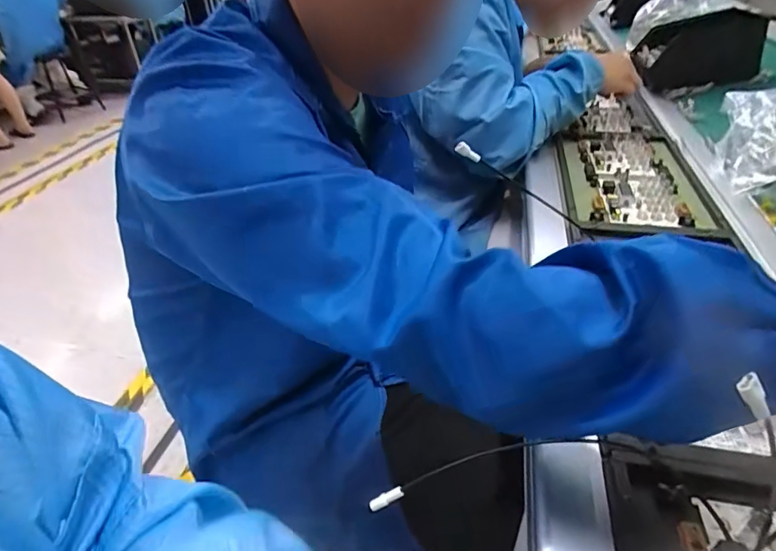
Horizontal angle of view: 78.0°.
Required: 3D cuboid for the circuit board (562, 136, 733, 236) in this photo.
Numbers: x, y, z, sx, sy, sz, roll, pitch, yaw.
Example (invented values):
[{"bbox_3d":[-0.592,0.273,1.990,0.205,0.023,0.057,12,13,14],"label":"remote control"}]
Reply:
[{"bbox_3d":[0.377,-0.149,0.747,0.200,0.024,0.339,3,39,12],"label":"circuit board"}]

